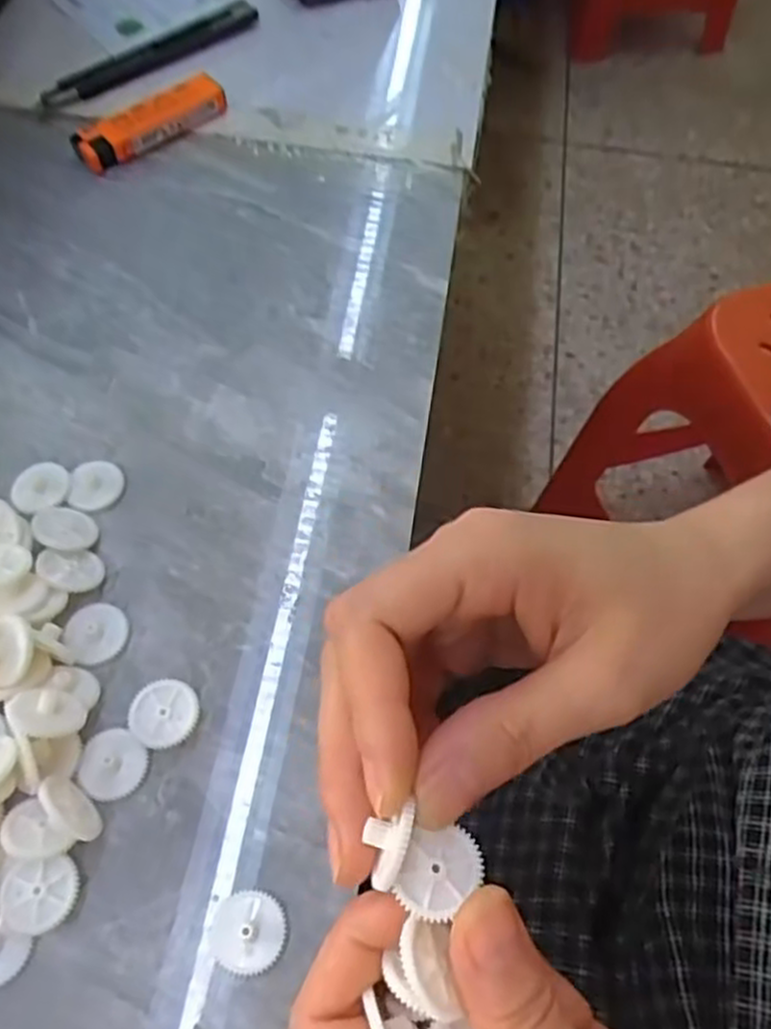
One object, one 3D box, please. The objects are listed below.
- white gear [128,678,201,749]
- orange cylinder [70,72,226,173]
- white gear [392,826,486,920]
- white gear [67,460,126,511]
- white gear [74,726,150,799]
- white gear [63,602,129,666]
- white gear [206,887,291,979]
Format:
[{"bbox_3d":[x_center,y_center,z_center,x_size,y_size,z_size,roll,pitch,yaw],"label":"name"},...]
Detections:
[{"bbox_3d":[-0.072,0.065,0.250,0.021,0.008,0.021,1,60,-2],"label":"white gear"},{"bbox_3d":[-0.120,-0.200,0.395,0.079,0.017,0.022,-33,66,-19],"label":"orange cylinder"},{"bbox_3d":[0.013,0.083,0.178,0.018,0.004,0.020,17,61,7],"label":"white gear"},{"bbox_3d":[-0.110,-0.011,0.295,0.019,0.004,0.022,0,60,-2],"label":"white gear"},{"bbox_3d":[-0.086,0.079,0.244,0.021,0.005,0.021,1,60,-2],"label":"white gear"},{"bbox_3d":[-0.099,0.040,0.264,0.020,0.007,0.020,1,60,-2],"label":"white gear"},{"bbox_3d":[-0.039,0.121,0.222,0.022,0.005,0.022,1,60,-2],"label":"white gear"}]

